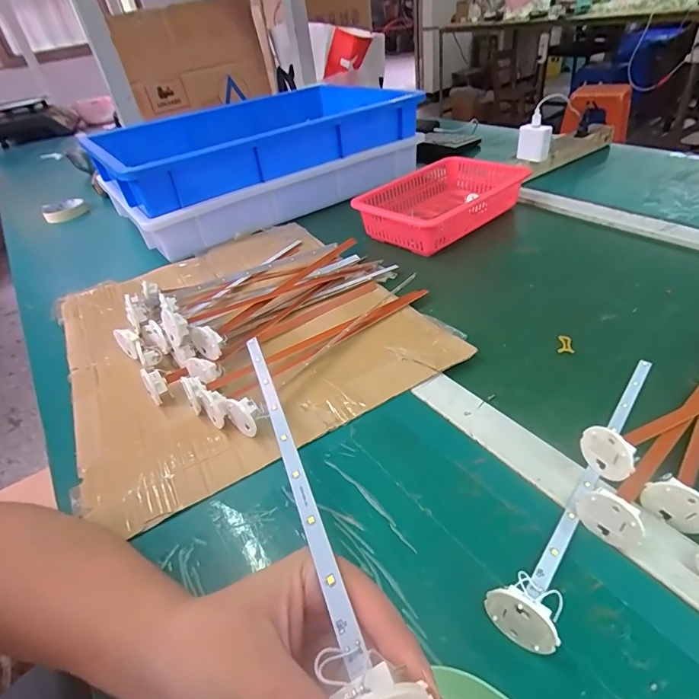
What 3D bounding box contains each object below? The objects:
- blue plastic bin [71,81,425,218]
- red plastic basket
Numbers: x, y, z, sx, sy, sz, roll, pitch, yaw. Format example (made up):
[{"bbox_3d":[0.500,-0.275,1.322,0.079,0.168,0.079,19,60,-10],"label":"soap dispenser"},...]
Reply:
[{"bbox_3d":[-0.184,-0.426,0.872,0.585,0.099,0.428,-27,42,-23],"label":"blue plastic bin"},{"bbox_3d":[0.146,-0.233,0.693,0.254,0.060,0.165,-32,44,-28],"label":"red plastic basket"}]

